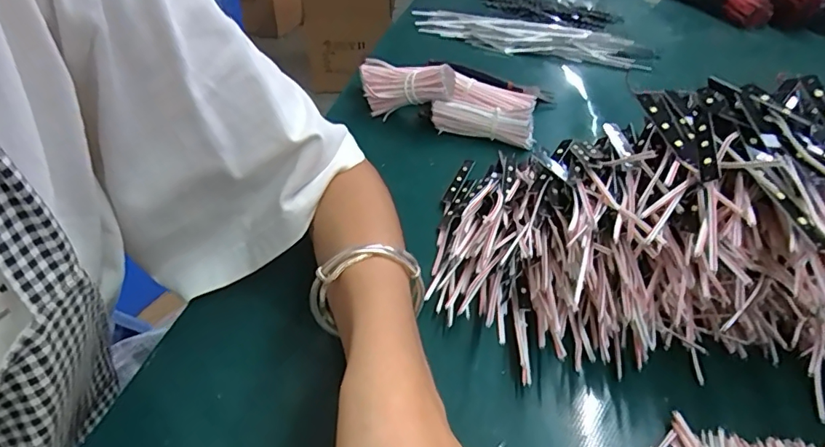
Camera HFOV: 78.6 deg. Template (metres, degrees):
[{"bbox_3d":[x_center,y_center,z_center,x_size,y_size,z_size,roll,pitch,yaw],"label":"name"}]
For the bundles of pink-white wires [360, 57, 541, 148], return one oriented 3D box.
[{"bbox_3d":[0.025,-0.119,0.468,0.175,0.044,0.065,11,41,10],"label":"bundles of pink-white wires"}]

